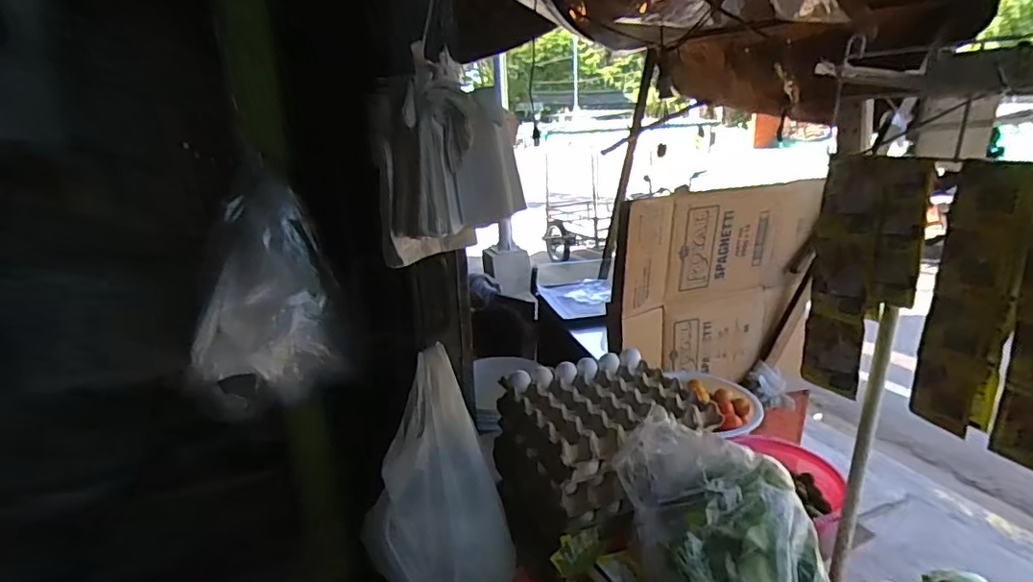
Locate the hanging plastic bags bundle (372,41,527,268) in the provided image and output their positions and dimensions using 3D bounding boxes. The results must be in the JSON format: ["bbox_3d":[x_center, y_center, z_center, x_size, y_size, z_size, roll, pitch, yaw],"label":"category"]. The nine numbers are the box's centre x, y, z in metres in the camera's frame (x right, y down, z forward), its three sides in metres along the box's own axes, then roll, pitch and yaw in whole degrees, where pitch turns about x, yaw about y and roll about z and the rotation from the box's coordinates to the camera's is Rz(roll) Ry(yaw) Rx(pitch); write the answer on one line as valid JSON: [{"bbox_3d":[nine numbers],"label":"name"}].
[{"bbox_3d":[-0.093,-0.163,0.732,0.176,0.240,0.107,-9,20,-20],"label":"hanging plastic bags bundle"}]

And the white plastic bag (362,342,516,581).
[{"bbox_3d":[-0.117,0.307,0.845,0.183,0.360,0.147,-18,24,-40],"label":"white plastic bag"}]

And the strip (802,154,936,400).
[{"bbox_3d":[0.464,-0.014,0.750,0.025,0.323,0.133,-13,22,-30],"label":"strip"}]

